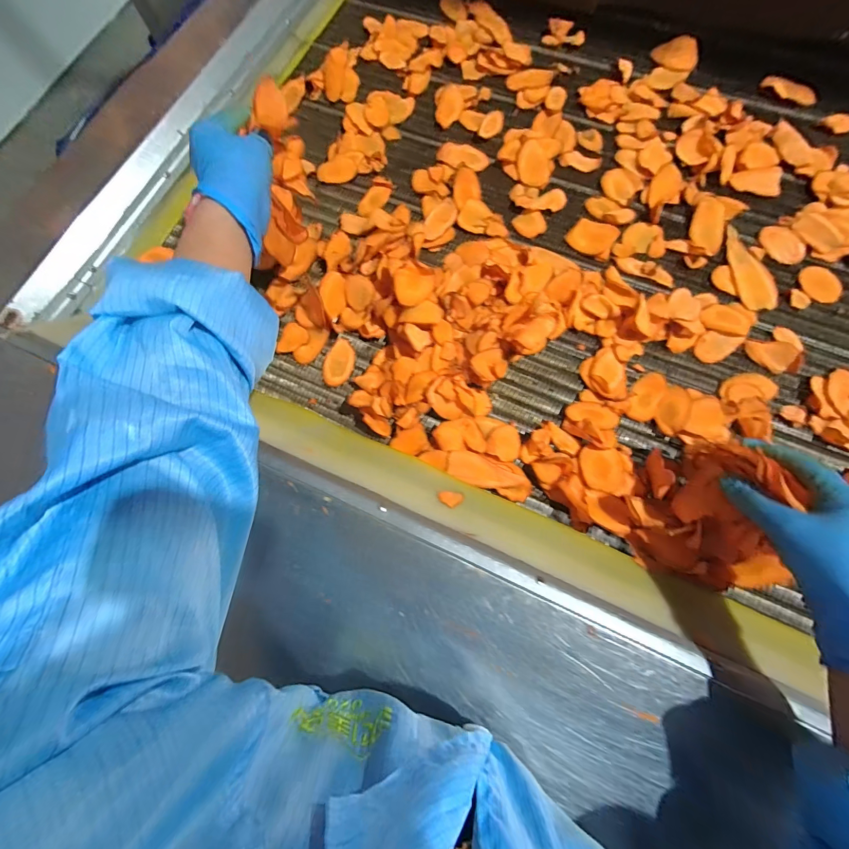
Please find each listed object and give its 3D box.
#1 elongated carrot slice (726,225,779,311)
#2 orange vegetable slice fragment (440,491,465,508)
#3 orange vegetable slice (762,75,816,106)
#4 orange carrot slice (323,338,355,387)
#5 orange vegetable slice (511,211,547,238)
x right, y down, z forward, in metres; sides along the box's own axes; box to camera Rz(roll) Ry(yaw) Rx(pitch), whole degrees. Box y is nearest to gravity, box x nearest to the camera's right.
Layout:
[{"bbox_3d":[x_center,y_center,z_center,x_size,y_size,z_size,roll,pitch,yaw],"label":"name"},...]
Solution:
[{"bbox_3d":[0.393,-0.191,0.443,0.042,0.006,0.111,-6,75,0],"label":"elongated carrot slice"},{"bbox_3d":[0.027,0.077,0.376,0.024,0.012,0.016,9,75,4],"label":"orange vegetable slice fragment"},{"bbox_3d":[0.510,-0.468,0.508,0.073,0.005,0.029,33,78,10],"label":"orange vegetable slice"},{"bbox_3d":[-0.103,-0.075,0.439,0.036,0.007,0.056,9,75,4],"label":"orange carrot slice"},{"bbox_3d":[0.137,-0.260,0.472,0.040,0.004,0.038,0,75,2],"label":"orange vegetable slice"}]

